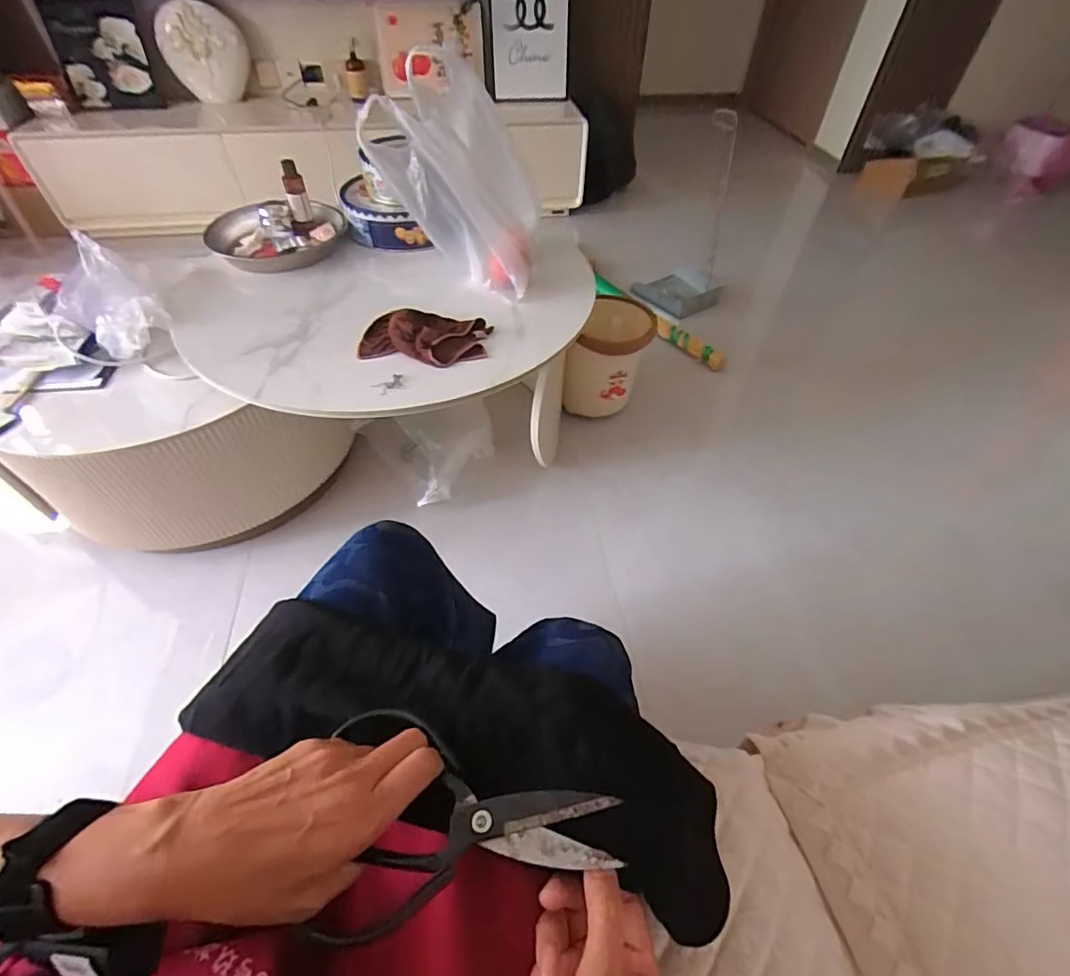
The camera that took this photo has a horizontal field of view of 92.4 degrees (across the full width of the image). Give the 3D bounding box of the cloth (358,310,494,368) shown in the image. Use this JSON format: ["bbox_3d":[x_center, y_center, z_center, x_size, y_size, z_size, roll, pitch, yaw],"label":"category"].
[{"bbox_3d":[-0.183,-0.262,0.867,0.206,0.036,0.119,5,50,1],"label":"cloth"}]

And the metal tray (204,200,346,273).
[{"bbox_3d":[-0.527,-0.531,1.064,0.254,0.047,0.214,-12,55,-16],"label":"metal tray"}]

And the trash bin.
[{"bbox_3d":[0.190,-0.331,1.306,0.174,0.248,0.199,16,52,12],"label":"trash bin"}]

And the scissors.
[{"bbox_3d":[-0.043,0.207,0.323,0.180,0.015,0.122,3,50,-1],"label":"scissors"}]

